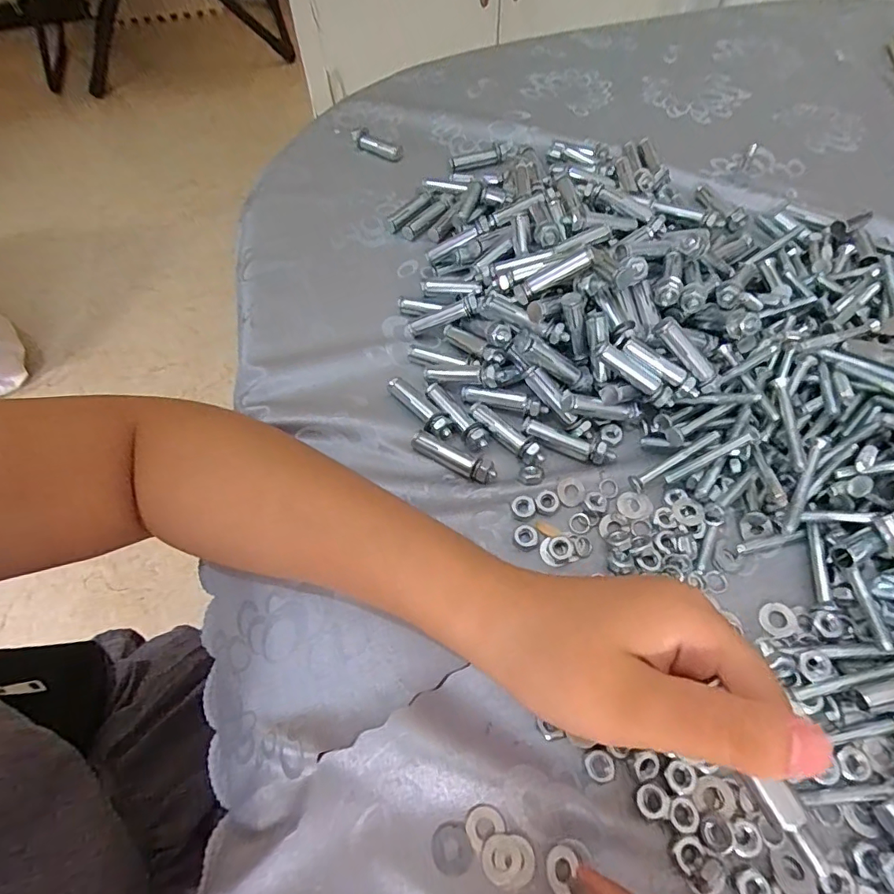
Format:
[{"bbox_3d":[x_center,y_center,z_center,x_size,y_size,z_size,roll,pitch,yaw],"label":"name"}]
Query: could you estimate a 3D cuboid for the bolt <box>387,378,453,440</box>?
[{"bbox_3d":[-0.016,-0.026,0.319,0.016,0.011,0.055,-34,63,-16],"label":"bolt"}]

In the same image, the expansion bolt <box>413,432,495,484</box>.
[{"bbox_3d":[0.004,0.006,0.302,0.053,0.011,0.012,28,65,18],"label":"expansion bolt"}]

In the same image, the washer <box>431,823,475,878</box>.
[{"bbox_3d":[0.002,0.170,0.216,0.016,0.004,0.018,-17,60,-7],"label":"washer"}]

